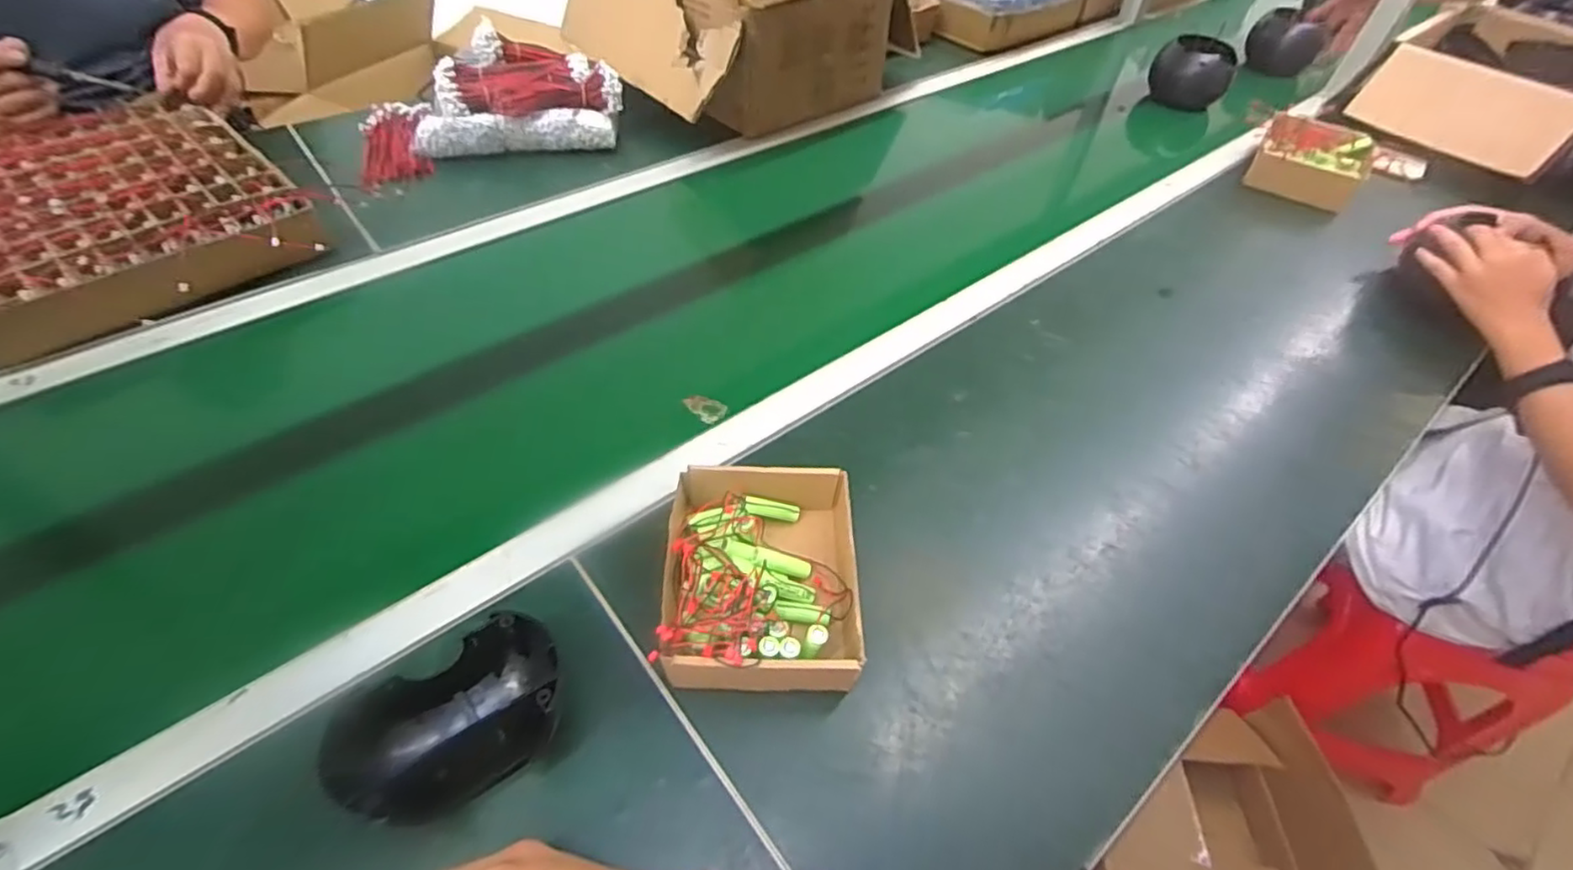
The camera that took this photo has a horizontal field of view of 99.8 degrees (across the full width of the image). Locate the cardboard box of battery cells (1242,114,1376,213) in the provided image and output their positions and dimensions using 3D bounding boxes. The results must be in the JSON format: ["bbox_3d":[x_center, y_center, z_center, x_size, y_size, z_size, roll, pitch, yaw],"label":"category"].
[{"bbox_3d":[0.786,-0.413,0.996,0.141,0.061,0.159,29,54,19],"label":"cardboard box of battery cells"}]

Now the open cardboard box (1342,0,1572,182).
[{"bbox_3d":[1.184,-0.535,1.067,0.376,0.119,0.397,-28,57,-25],"label":"open cardboard box"}]

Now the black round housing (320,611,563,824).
[{"bbox_3d":[-0.206,0.185,0.425,0.132,0.079,0.089,-34,60,-28],"label":"black round housing"}]

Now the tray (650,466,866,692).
[{"bbox_3d":[-0.016,0.104,0.509,0.148,0.061,0.191,3,50,-2],"label":"tray"}]

